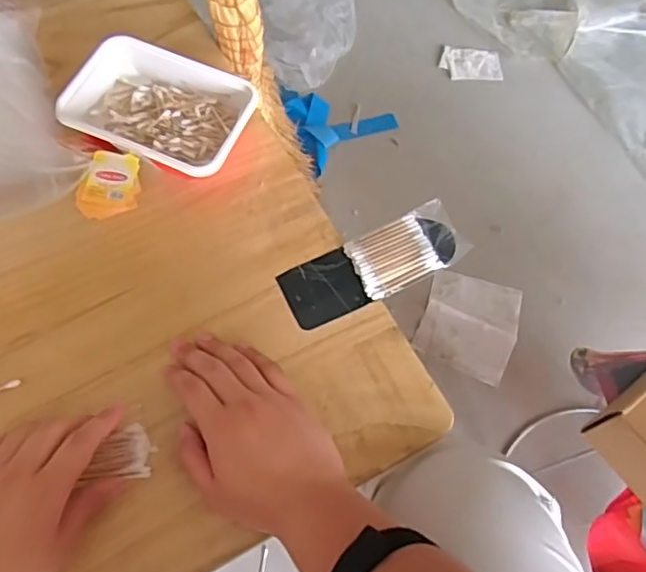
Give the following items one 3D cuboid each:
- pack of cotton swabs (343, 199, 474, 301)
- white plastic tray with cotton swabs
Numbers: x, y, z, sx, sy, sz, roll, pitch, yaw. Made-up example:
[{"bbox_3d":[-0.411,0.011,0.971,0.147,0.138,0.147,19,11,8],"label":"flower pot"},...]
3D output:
[{"bbox_3d":[0.076,-0.034,0.548,0.103,0.009,0.064,-26,69,-13],"label":"pack of cotton swabs"},{"bbox_3d":[-0.152,-0.169,0.585,0.170,0.041,0.119,22,67,9],"label":"white plastic tray with cotton swabs"}]

